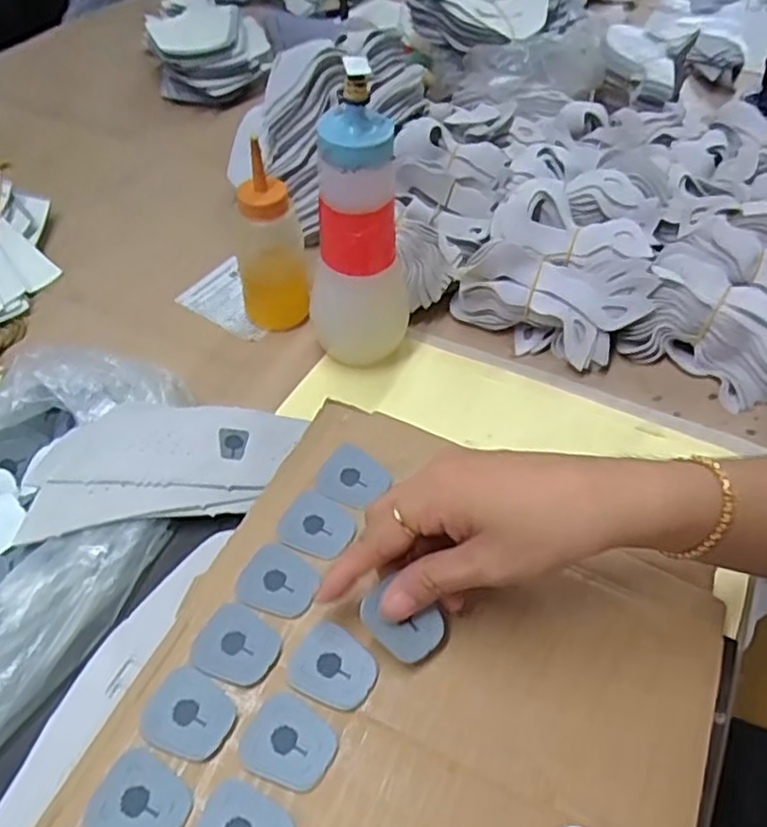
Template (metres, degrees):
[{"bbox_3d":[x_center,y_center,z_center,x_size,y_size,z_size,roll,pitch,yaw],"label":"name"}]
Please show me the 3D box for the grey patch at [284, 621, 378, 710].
[{"bbox_3d":[-0.024,0.118,0.321,0.039,0.004,0.033,29,60,17],"label":"grey patch"}]

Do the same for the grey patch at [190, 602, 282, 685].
[{"bbox_3d":[-0.070,0.110,0.327,0.038,0.005,0.033,20,52,17],"label":"grey patch"}]

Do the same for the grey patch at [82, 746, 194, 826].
[{"bbox_3d":[-0.099,0.160,0.283,0.038,0.004,0.033,15,51,12],"label":"grey patch"}]

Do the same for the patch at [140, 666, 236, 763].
[{"bbox_3d":[-0.087,0.134,0.306,0.038,0.006,0.032,24,53,19],"label":"patch"}]

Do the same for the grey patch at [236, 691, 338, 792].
[{"bbox_3d":[-0.041,0.145,0.300,0.038,0.005,0.033,26,54,21],"label":"grey patch"}]

